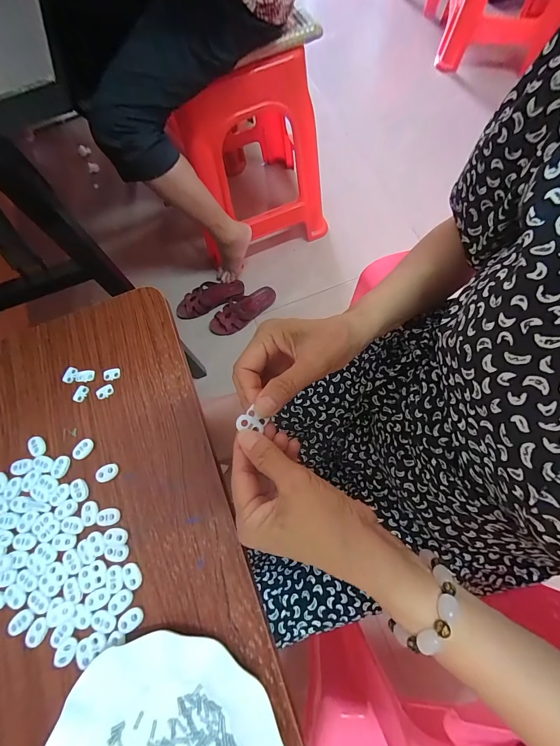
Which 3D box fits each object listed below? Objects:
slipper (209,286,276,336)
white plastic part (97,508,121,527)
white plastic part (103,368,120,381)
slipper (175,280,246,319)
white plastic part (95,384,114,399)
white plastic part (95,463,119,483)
[{"bbox_3d":[-0.114,-0.190,0.945,0.220,0.052,0.090,-30,71,-8],"label":"slipper"},{"bbox_3d":[-0.170,0.143,0.309,0.021,0.004,0.016,-8,71,0],"label":"white plastic part"},{"bbox_3d":[-0.194,0.001,0.359,0.019,0.004,0.013,-14,71,-2],"label":"white plastic part"},{"bbox_3d":[-0.219,-0.238,0.958,0.216,0.050,0.084,-23,70,-5],"label":"slipper"},{"bbox_3d":[-0.198,0.021,0.353,0.019,0.004,0.013,-31,73,-8],"label":"white plastic part"},{"bbox_3d":[-0.179,0.103,0.324,0.022,0.005,0.016,-28,72,-7],"label":"white plastic part"}]

